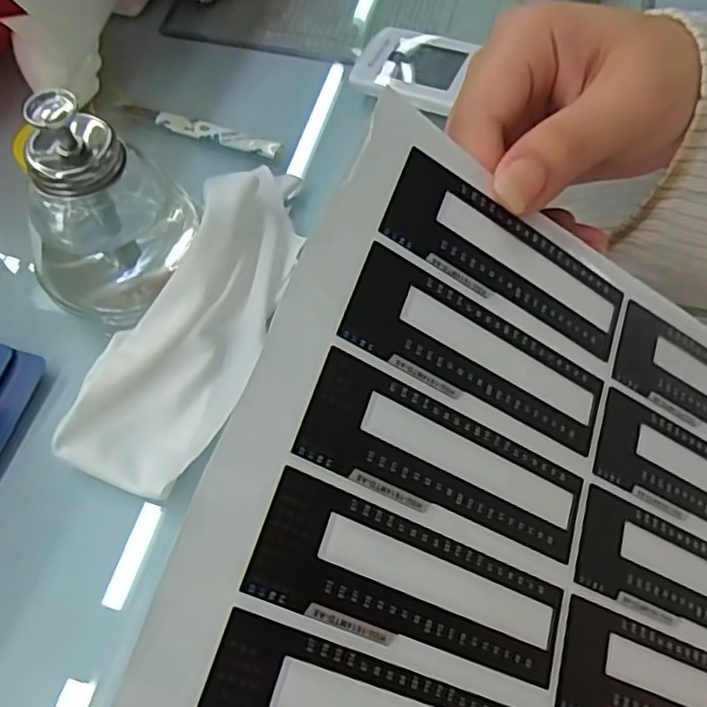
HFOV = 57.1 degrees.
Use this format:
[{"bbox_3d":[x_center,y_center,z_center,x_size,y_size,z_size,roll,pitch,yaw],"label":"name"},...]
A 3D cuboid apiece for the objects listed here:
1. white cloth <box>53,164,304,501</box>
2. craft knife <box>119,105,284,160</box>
[{"bbox_3d":[-0.068,-0.025,0.300,0.057,0.033,0.174,22,64,11],"label":"white cloth"},{"bbox_3d":[-0.092,-0.130,0.376,0.105,0.008,0.012,22,64,11],"label":"craft knife"}]

